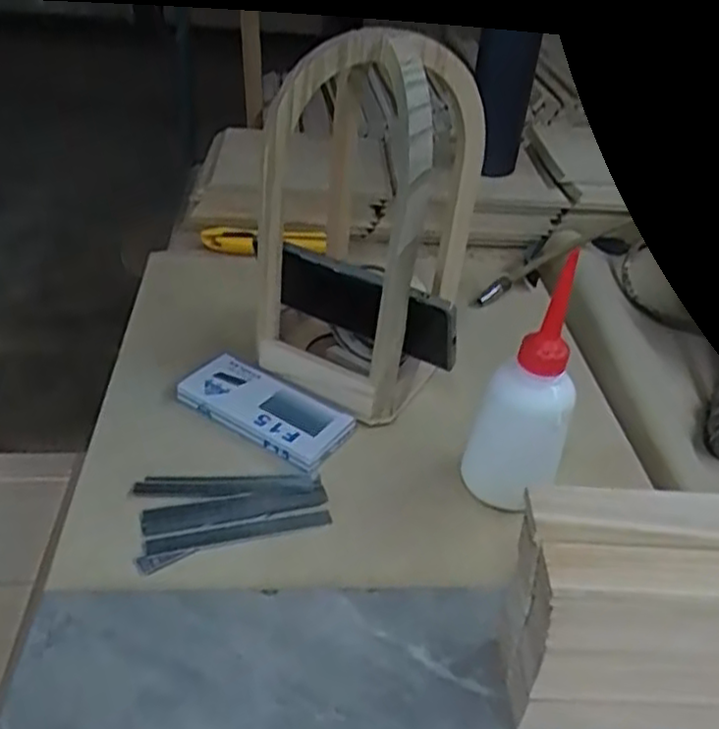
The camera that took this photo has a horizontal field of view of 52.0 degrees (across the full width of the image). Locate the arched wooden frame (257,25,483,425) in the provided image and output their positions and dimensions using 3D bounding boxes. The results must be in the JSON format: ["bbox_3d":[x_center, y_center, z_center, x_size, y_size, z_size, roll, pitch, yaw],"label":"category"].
[{"bbox_3d":[0.014,-0.093,0.544,0.147,0.256,0.127,19,36,21],"label":"arched wooden frame"}]

